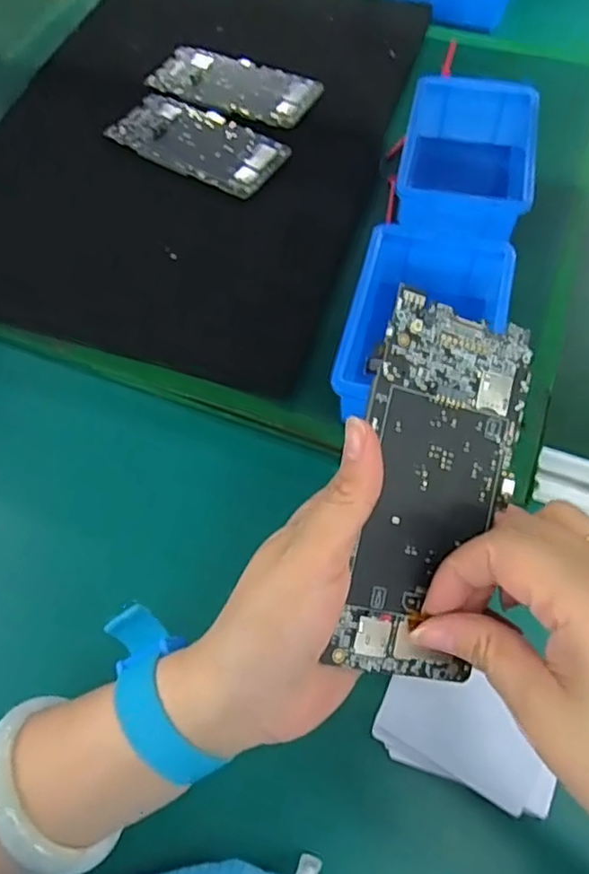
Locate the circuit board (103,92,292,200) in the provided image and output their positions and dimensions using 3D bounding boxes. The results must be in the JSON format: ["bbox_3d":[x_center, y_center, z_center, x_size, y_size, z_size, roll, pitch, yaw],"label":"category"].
[{"bbox_3d":[-0.084,-0.259,0.546,0.149,0.008,0.076,28,65,15],"label":"circuit board"}]

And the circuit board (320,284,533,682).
[{"bbox_3d":[0.060,0.023,0.262,0.072,0.004,0.153,10,86,-19],"label":"circuit board"}]

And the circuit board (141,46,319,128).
[{"bbox_3d":[-0.057,-0.332,0.580,0.152,0.011,0.076,23,64,13],"label":"circuit board"}]

